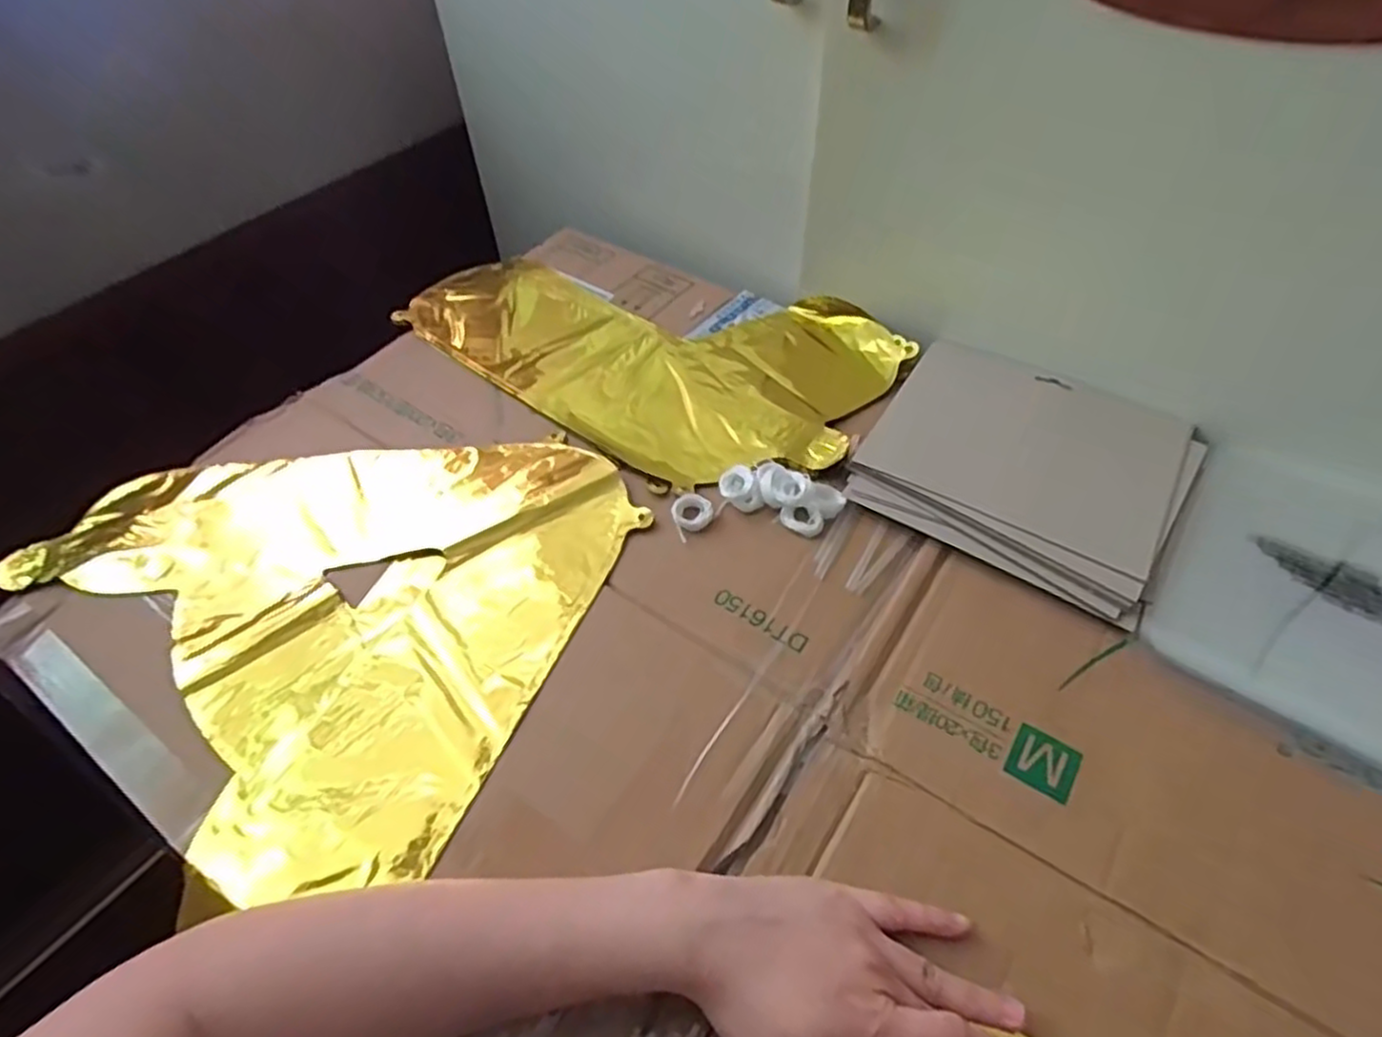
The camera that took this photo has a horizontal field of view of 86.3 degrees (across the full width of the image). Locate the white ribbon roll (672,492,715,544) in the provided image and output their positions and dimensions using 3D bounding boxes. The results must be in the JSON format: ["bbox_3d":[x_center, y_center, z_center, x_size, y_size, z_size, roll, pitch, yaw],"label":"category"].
[{"bbox_3d":[-0.001,-0.003,0.491,0.031,0.009,0.025,-34,58,-24],"label":"white ribbon roll"}]

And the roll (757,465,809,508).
[{"bbox_3d":[0.062,-0.022,0.500,0.033,0.016,0.029,3,51,3],"label":"roll"}]

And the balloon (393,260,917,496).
[{"bbox_3d":[-0.046,-0.155,0.619,0.403,0.009,0.243,26,56,20],"label":"balloon"}]

